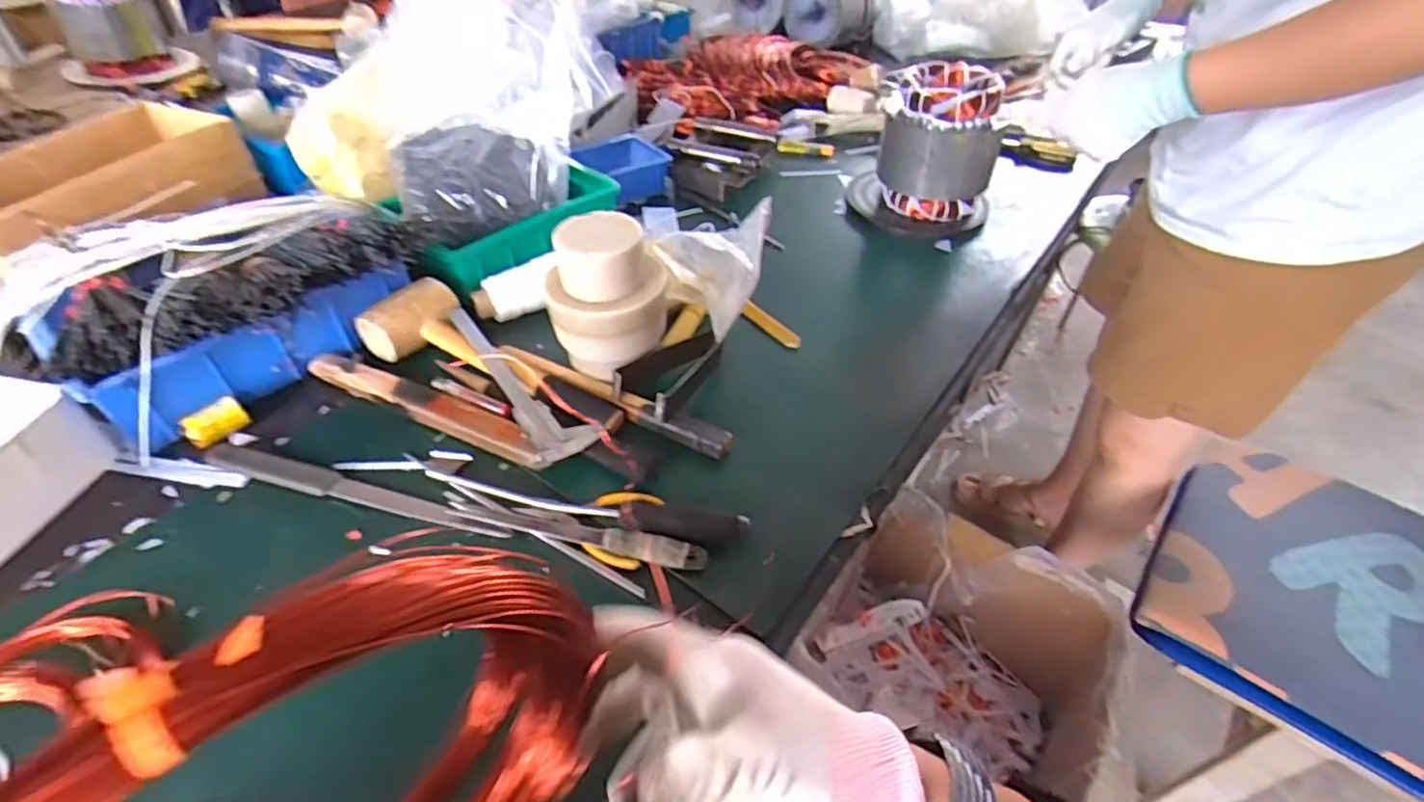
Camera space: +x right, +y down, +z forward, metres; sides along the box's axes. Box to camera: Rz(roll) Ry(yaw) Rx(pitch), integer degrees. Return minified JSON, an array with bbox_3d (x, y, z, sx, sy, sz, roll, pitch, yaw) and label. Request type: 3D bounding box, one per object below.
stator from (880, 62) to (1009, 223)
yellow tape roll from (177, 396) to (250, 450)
[{"bbox_3d":[0.305,-0.348,0.899,0.142,0.170,0.123,8,44,6],"label":"stator"},{"bbox_3d":[-0.449,0.019,0.597,0.023,0.027,0.047,24,48,21],"label":"yellow tape roll"}]

